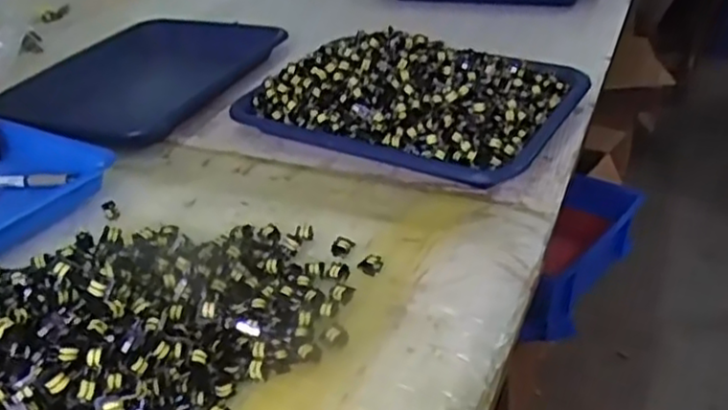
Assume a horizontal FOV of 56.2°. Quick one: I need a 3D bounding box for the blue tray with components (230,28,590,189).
[{"bbox_3d":[0.047,-0.132,0.732,0.324,0.076,0.228,16,39,28],"label":"blue tray with components"}]

